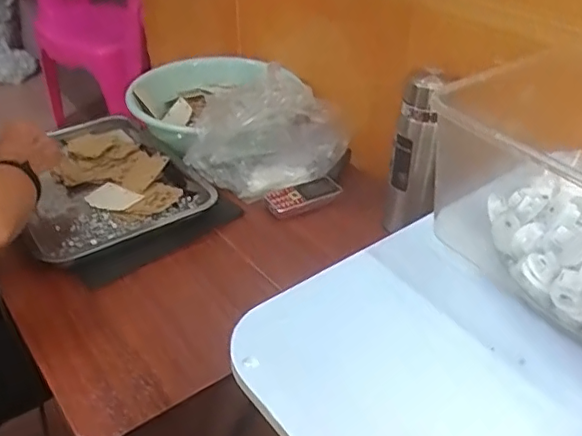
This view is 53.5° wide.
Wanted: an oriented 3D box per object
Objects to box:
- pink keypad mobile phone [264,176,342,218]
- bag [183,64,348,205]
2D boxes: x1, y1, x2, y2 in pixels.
[{"bbox_3d":[0.023,-0.035,0.930,0.132,0.009,0.049,-18,68,-29],"label":"pink keypad mobile phone"},{"bbox_3d":[-0.037,-0.132,0.904,0.247,0.180,0.085,2,37,3],"label":"bag"}]

